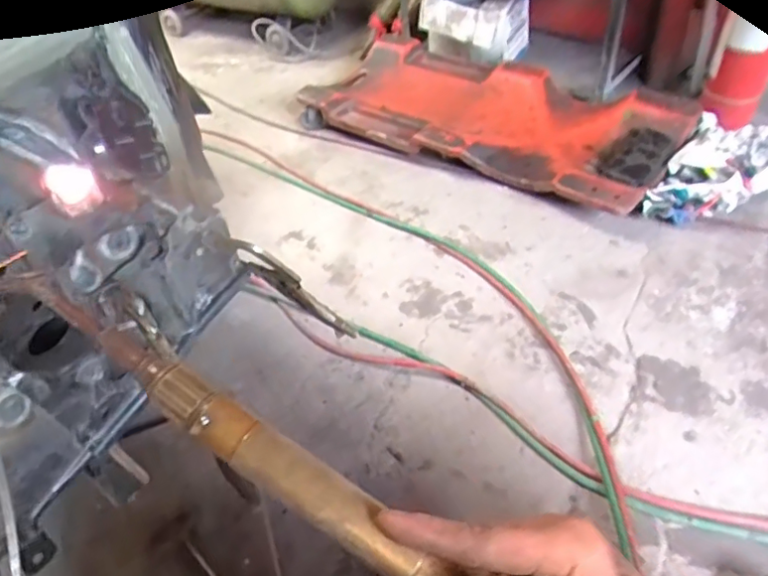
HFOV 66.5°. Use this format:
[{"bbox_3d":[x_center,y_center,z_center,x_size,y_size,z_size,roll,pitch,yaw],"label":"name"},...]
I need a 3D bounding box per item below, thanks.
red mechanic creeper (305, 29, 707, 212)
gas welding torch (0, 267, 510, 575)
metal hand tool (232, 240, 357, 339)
[{"bbox_3d":[0.260,-0.507,1.637,1.069,0.105,0.513,29,55,31],"label":"red mechanic creeper"},{"bbox_3d":[-0.075,0.075,0.287,0.291,0.042,0.045,35,55,9],"label":"gas welding torch"},{"bbox_3d":[-0.102,0.005,0.680,0.034,0.230,0.067,-44,51,-2],"label":"metal hand tool"}]

